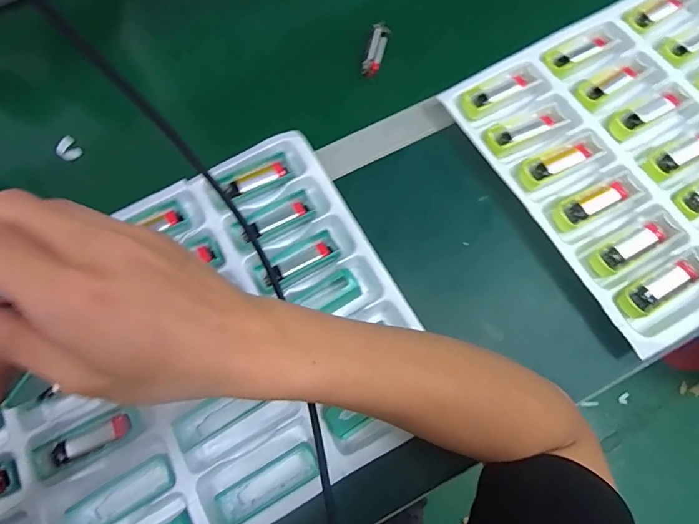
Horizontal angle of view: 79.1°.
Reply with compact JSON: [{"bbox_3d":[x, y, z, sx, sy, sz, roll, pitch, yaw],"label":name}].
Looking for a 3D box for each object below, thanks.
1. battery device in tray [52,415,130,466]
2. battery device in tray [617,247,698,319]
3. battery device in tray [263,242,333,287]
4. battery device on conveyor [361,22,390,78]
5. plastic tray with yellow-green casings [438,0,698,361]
[{"bbox_3d":[-0.215,0.149,0.354,0.063,0.008,0.018,-23,73,-6],"label":"battery device in tray"},{"bbox_3d":[0.280,0.023,0.380,0.084,0.026,0.031,-30,74,-8],"label":"battery device in tray"},{"bbox_3d":[-0.049,0.001,0.402,0.070,0.009,0.016,-31,74,-8],"label":"battery device in tray"},{"bbox_3d":[0.031,-0.248,0.493,0.019,0.013,0.070,14,73,6],"label":"battery device on conveyor"},{"bbox_3d":[0.368,-0.155,0.435,0.443,0.024,0.320,-29,74,-8],"label":"plastic tray with yellow-green casings"}]

